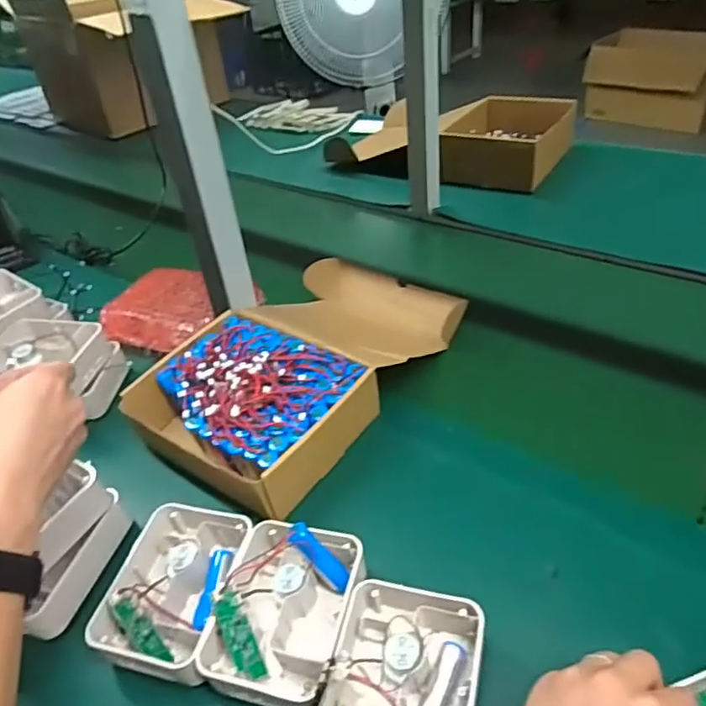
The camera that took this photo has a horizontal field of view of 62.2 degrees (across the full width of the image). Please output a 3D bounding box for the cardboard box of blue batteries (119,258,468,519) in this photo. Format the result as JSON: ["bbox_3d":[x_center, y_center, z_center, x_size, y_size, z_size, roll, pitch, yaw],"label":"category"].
[{"bbox_3d":[-0.052,-0.007,0.689,0.222,0.081,0.386,22,47,32],"label":"cardboard box of blue batteries"}]

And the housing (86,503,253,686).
[{"bbox_3d":[-0.148,0.194,0.493,0.100,0.039,0.136,5,40,16],"label":"housing"}]

